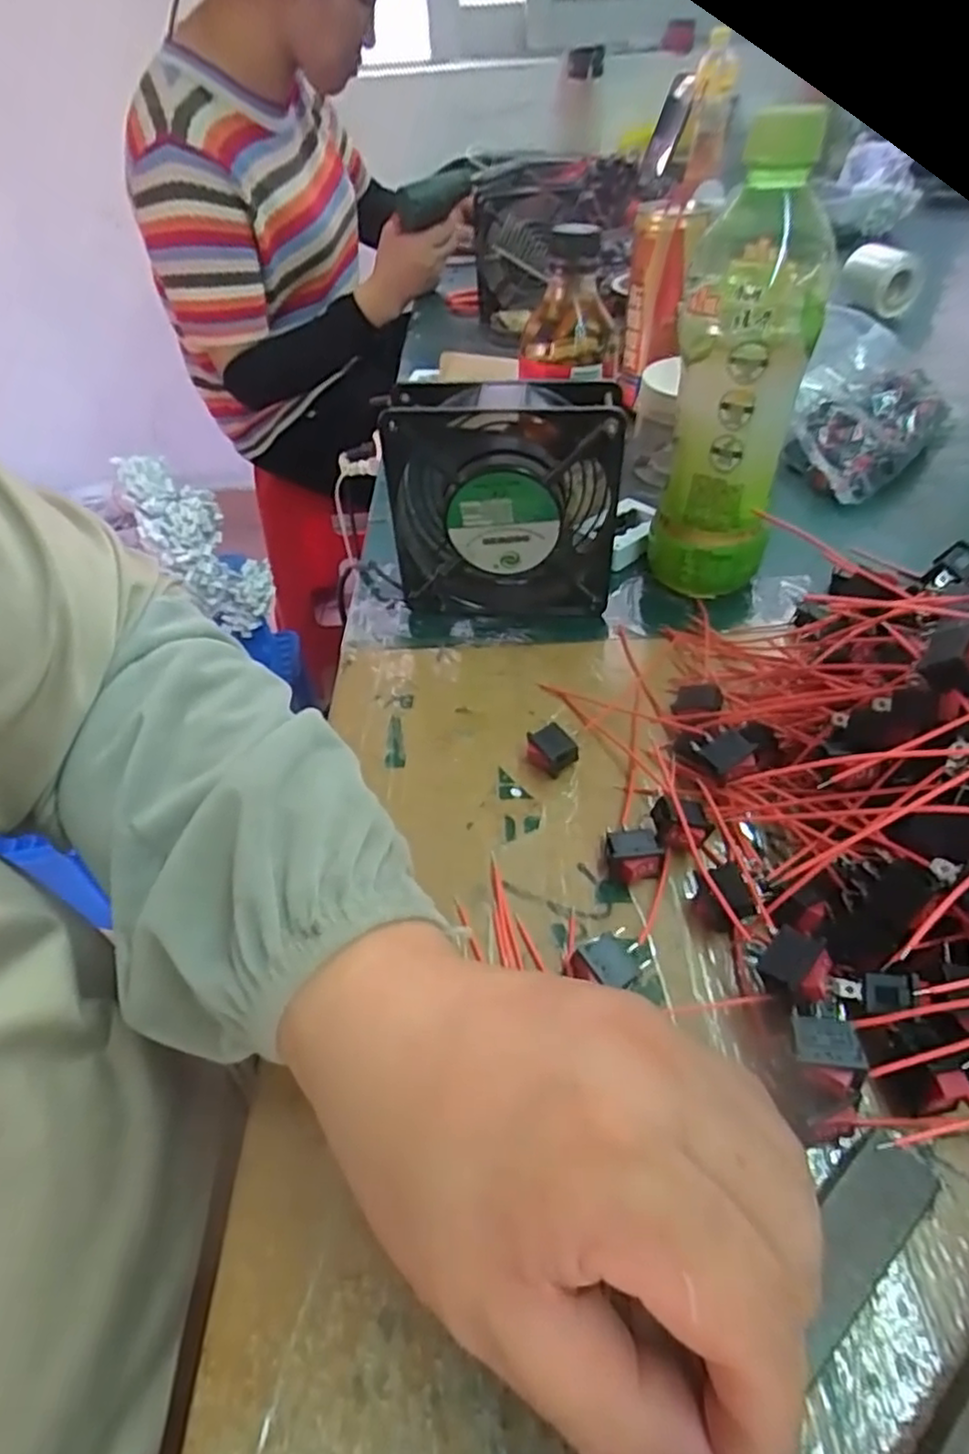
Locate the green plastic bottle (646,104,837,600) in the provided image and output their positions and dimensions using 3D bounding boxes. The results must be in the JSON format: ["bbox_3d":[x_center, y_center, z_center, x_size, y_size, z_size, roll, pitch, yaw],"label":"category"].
[{"bbox_3d":[0.133,-0.175,0.366,0.063,0.216,0.067,17,48,21],"label":"green plastic bottle"}]

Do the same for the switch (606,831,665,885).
[{"bbox_3d":[0.061,0.052,0.283,0.019,0.015,0.020,-9,44,-4],"label":"switch"}]

